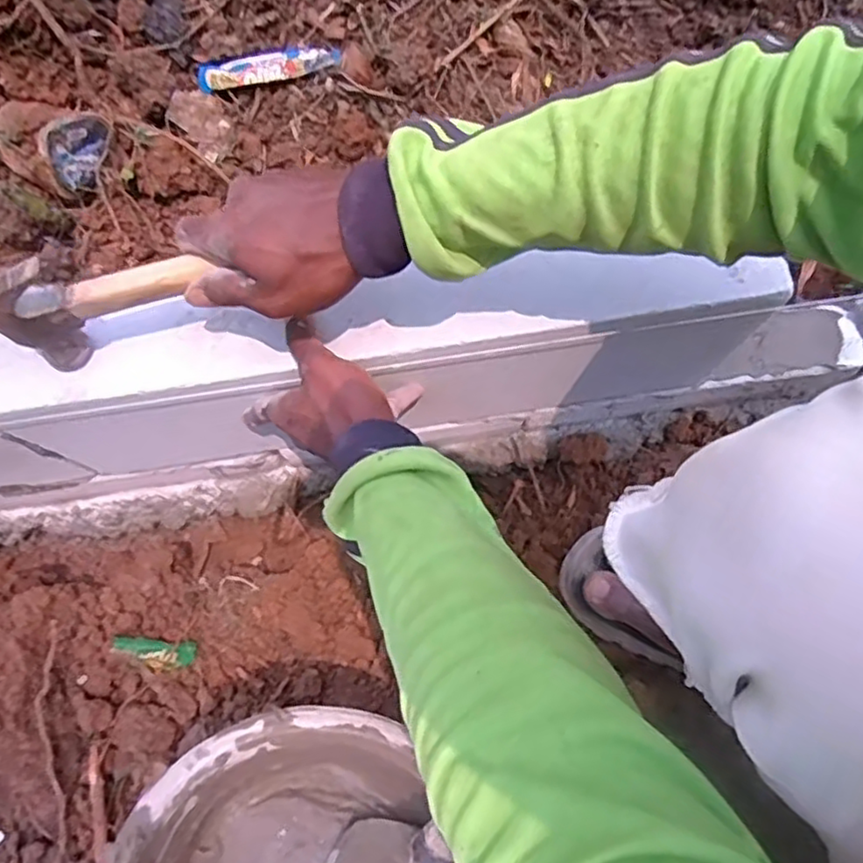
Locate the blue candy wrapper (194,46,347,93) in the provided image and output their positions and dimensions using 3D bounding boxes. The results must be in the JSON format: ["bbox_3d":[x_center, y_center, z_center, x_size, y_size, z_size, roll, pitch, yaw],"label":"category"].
[{"bbox_3d":[-0.153,-0.345,0.629,0.133,0.016,0.025,-13,74,-2],"label":"blue candy wrapper"}]

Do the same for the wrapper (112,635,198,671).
[{"bbox_3d":[-0.249,0.199,0.600,0.073,0.014,0.029,13,74,-12],"label":"wrapper"}]

